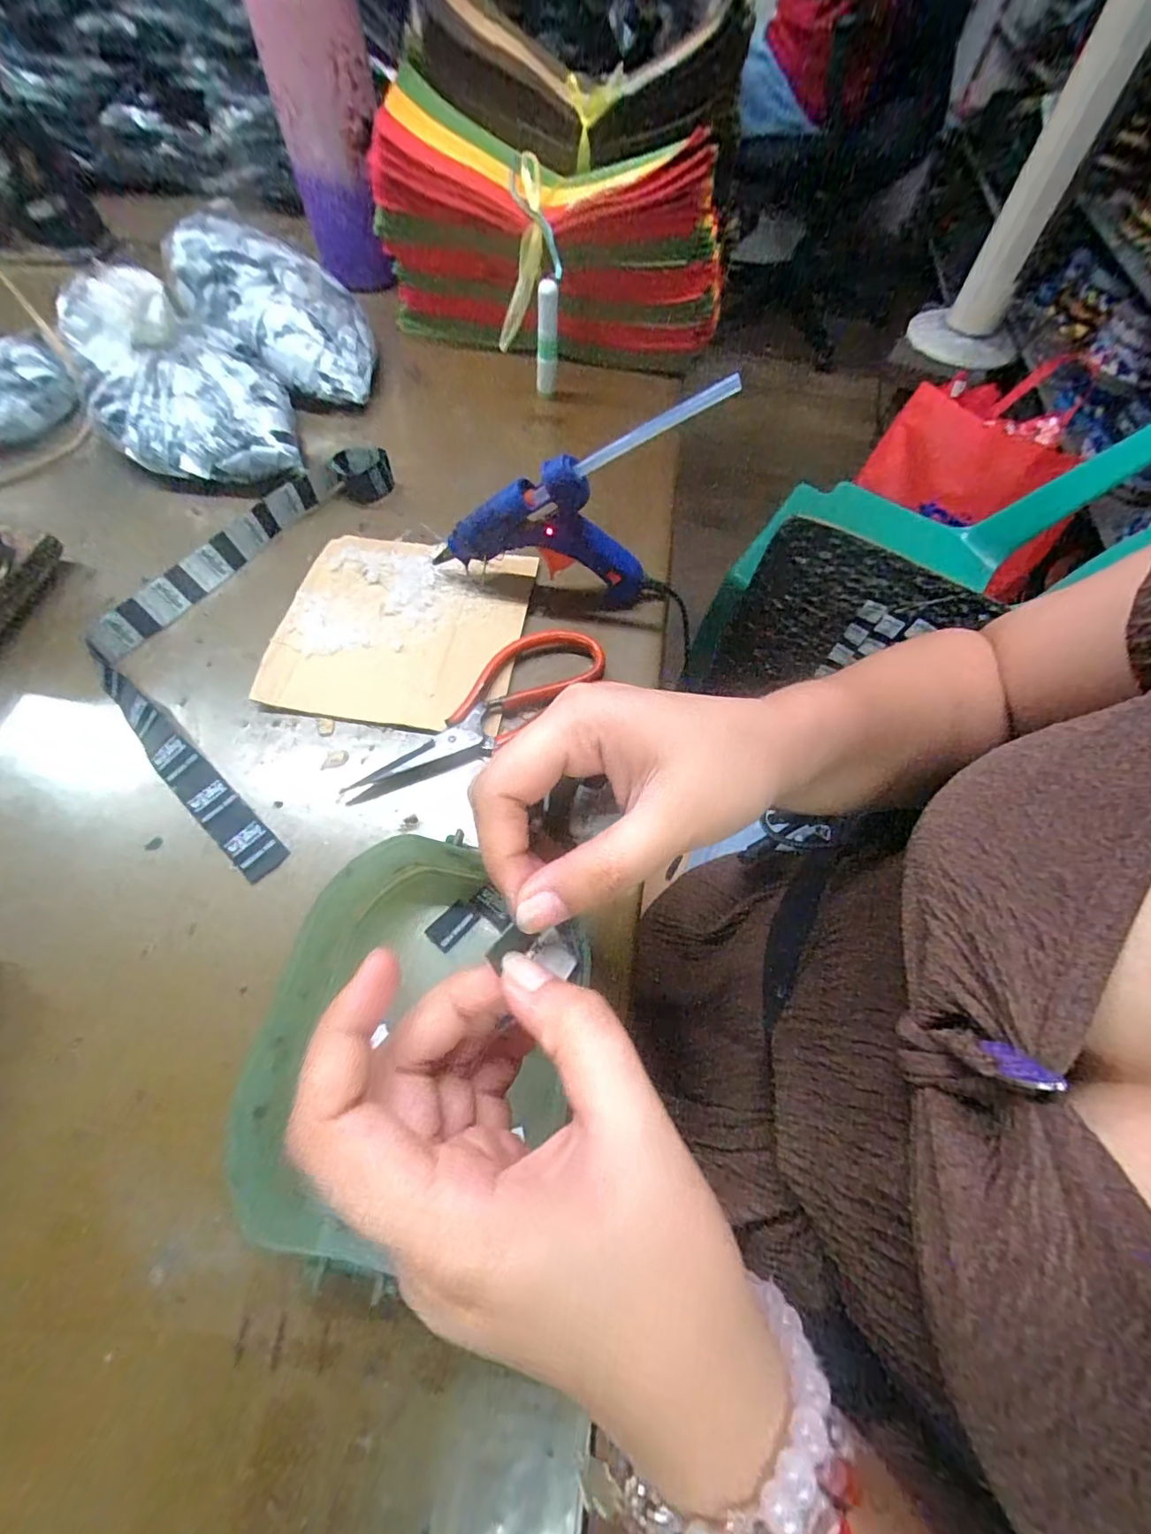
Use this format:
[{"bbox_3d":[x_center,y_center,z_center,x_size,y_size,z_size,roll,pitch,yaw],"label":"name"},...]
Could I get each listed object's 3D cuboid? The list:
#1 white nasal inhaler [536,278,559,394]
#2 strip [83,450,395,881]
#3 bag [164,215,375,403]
[{"bbox_3d":[-0.024,-0.363,0.465,0.018,0.082,0.019,-1,64,-3],"label":"white nasal inhaler"},{"bbox_3d":[-0.225,-0.098,0.357,0.144,0.018,0.326,4,63,-1],"label":"strip"},{"bbox_3d":[-0.253,-0.389,0.462,0.134,0.069,0.154,-23,67,-13],"label":"bag"}]

